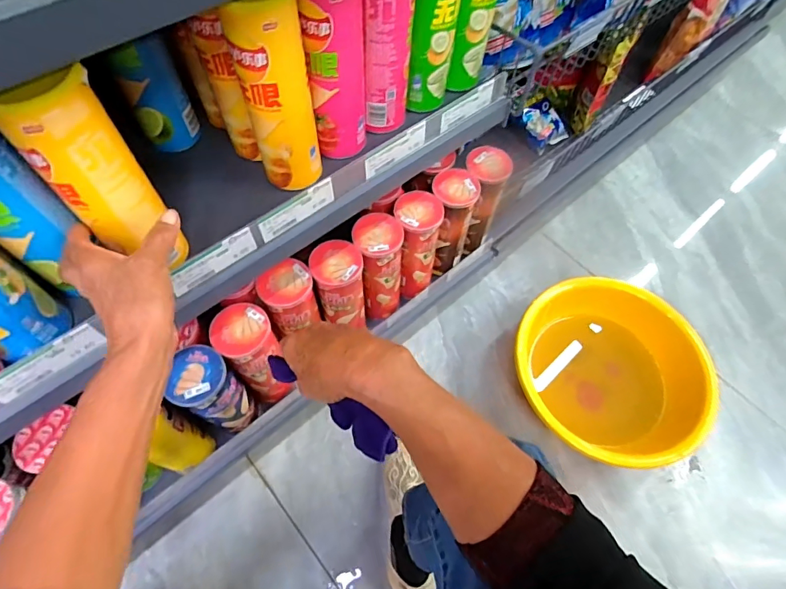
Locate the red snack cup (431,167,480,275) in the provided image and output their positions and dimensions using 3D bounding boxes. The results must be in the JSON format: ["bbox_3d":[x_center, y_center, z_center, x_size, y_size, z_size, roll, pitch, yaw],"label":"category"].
[{"bbox_3d":[0.091,-0.114,0.735,0.068,0.172,0.082,12,62,4],"label":"red snack cup"}]

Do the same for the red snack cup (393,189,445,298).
[{"bbox_3d":[0.035,-0.075,0.714,0.069,0.172,0.081,3,62,-1],"label":"red snack cup"}]

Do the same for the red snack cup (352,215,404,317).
[{"bbox_3d":[-0.023,-0.037,0.692,0.066,0.190,0.070,1,62,-2],"label":"red snack cup"}]

